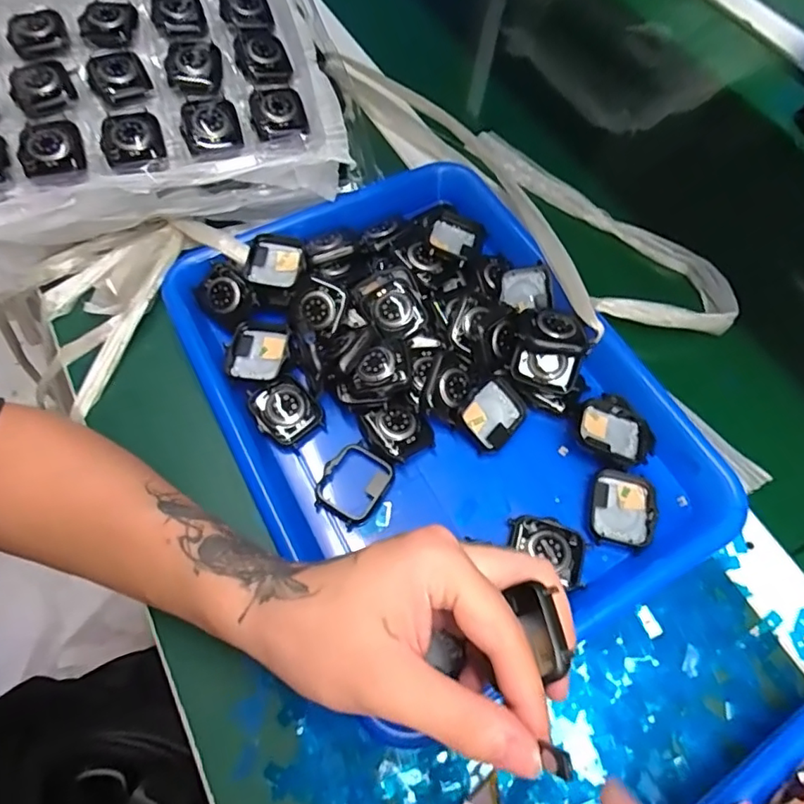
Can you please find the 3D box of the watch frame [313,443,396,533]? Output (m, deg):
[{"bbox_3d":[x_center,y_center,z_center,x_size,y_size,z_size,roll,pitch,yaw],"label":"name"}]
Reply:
[{"bbox_3d":[-0.029,0.051,0.336,0.040,0.012,0.046,35,68,15],"label":"watch frame"}]

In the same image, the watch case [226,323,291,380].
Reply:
[{"bbox_3d":[-0.094,-0.033,0.358,0.039,0.006,0.040,4,63,0],"label":"watch case"}]

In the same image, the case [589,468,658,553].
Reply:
[{"bbox_3d":[0.132,0.065,0.328,0.037,0.008,0.044,13,64,5],"label":"case"}]

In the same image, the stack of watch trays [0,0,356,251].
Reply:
[{"bbox_3d":[-0.240,-0.274,0.442,0.338,0.064,0.346,-13,65,-8],"label":"stack of watch trays"}]

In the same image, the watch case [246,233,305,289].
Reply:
[{"bbox_3d":[-0.089,-0.098,0.386,0.038,0.009,0.042,5,63,1],"label":"watch case"}]

